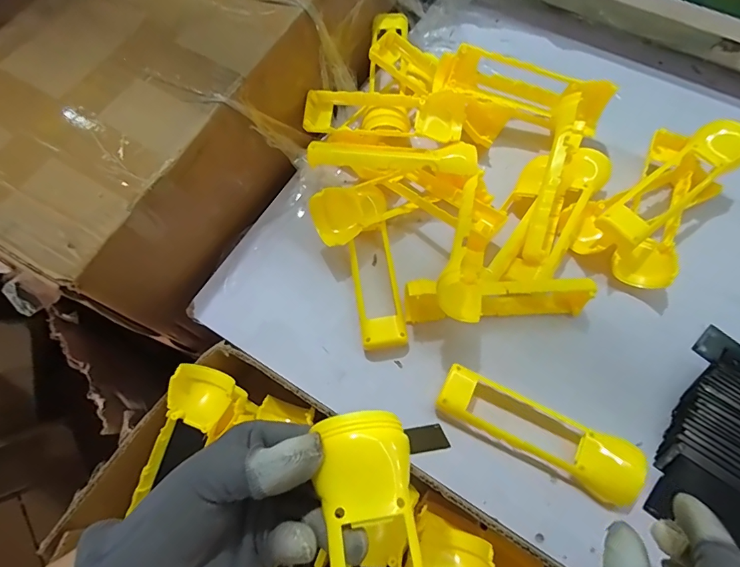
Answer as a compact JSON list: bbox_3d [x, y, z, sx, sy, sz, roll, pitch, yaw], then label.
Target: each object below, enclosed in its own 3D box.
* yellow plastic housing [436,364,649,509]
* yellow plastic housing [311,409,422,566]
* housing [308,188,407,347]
[{"bbox_3d":[0.136,0.121,0.348,0.161,0.030,0.045,27,72,11],"label":"yellow plastic housing"},{"bbox_3d":[0.005,0.134,0.170,0.042,0.018,0.161,-8,56,-2],"label":"yellow plastic housing"},{"bbox_3d":[-0.011,-0.018,0.392,0.070,0.062,0.155,-7,69,-1],"label":"housing"}]

